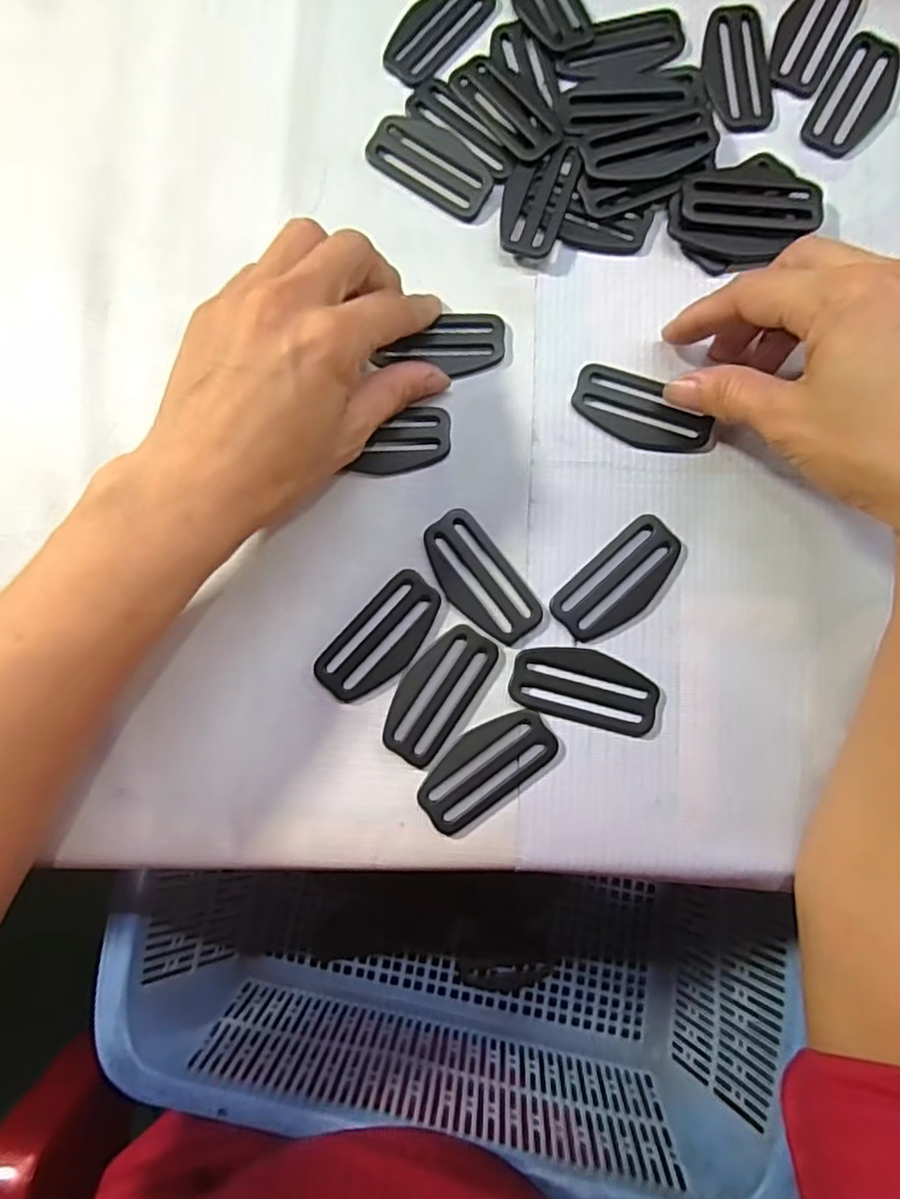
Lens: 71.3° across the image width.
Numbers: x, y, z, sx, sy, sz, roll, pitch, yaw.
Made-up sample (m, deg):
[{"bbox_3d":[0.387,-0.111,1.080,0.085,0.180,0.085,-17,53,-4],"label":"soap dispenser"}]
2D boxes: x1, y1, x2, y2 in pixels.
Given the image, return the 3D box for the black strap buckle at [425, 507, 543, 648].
[{"bbox_3d":[0.012,-0.009,0.262,0.029,0.004,0.059,-37,84,-3],"label":"black strap buckle"}]

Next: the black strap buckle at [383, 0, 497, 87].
[{"bbox_3d":[-0.006,-0.266,0.290,0.031,0.004,0.061,43,86,6],"label":"black strap buckle"}]

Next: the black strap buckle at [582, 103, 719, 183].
[{"bbox_3d":[0.087,-0.198,0.276,0.058,0.007,0.027,-15,83,0],"label":"black strap buckle"}]

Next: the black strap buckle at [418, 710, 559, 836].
[{"bbox_3d":[0.014,0.067,0.253,0.059,0.004,0.028,-36,84,-2],"label":"black strap buckle"}]

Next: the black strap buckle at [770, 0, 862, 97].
[{"bbox_3d":[0.164,-0.257,0.281,0.028,0.004,0.061,27,85,5],"label":"black strap buckle"}]

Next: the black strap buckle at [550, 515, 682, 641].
[{"bbox_3d":[0.071,-0.008,0.260,0.060,0.004,0.029,-43,84,-3],"label":"black strap buckle"}]

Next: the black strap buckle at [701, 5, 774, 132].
[{"bbox_3d":[0.129,-0.241,0.282,0.028,0.004,0.060,-5,83,1],"label":"black strap buckle"}]

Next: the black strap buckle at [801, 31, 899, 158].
[{"bbox_3d":[0.182,-0.225,0.281,0.029,0.004,0.062,28,85,5],"label":"black strap buckle"}]

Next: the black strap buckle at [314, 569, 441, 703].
[{"bbox_3d":[-0.029,0.016,0.260,0.031,0.004,0.060,39,86,6],"label":"black strap buckle"}]

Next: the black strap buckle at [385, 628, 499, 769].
[{"bbox_3d":[-0.005,0.038,0.256,0.029,0.004,0.059,33,85,5],"label":"black strap buckle"}]

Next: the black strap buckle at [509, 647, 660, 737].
[{"bbox_3d":[0.055,0.036,0.256,0.059,0.004,0.029,15,84,4],"label":"black strap buckle"}]

